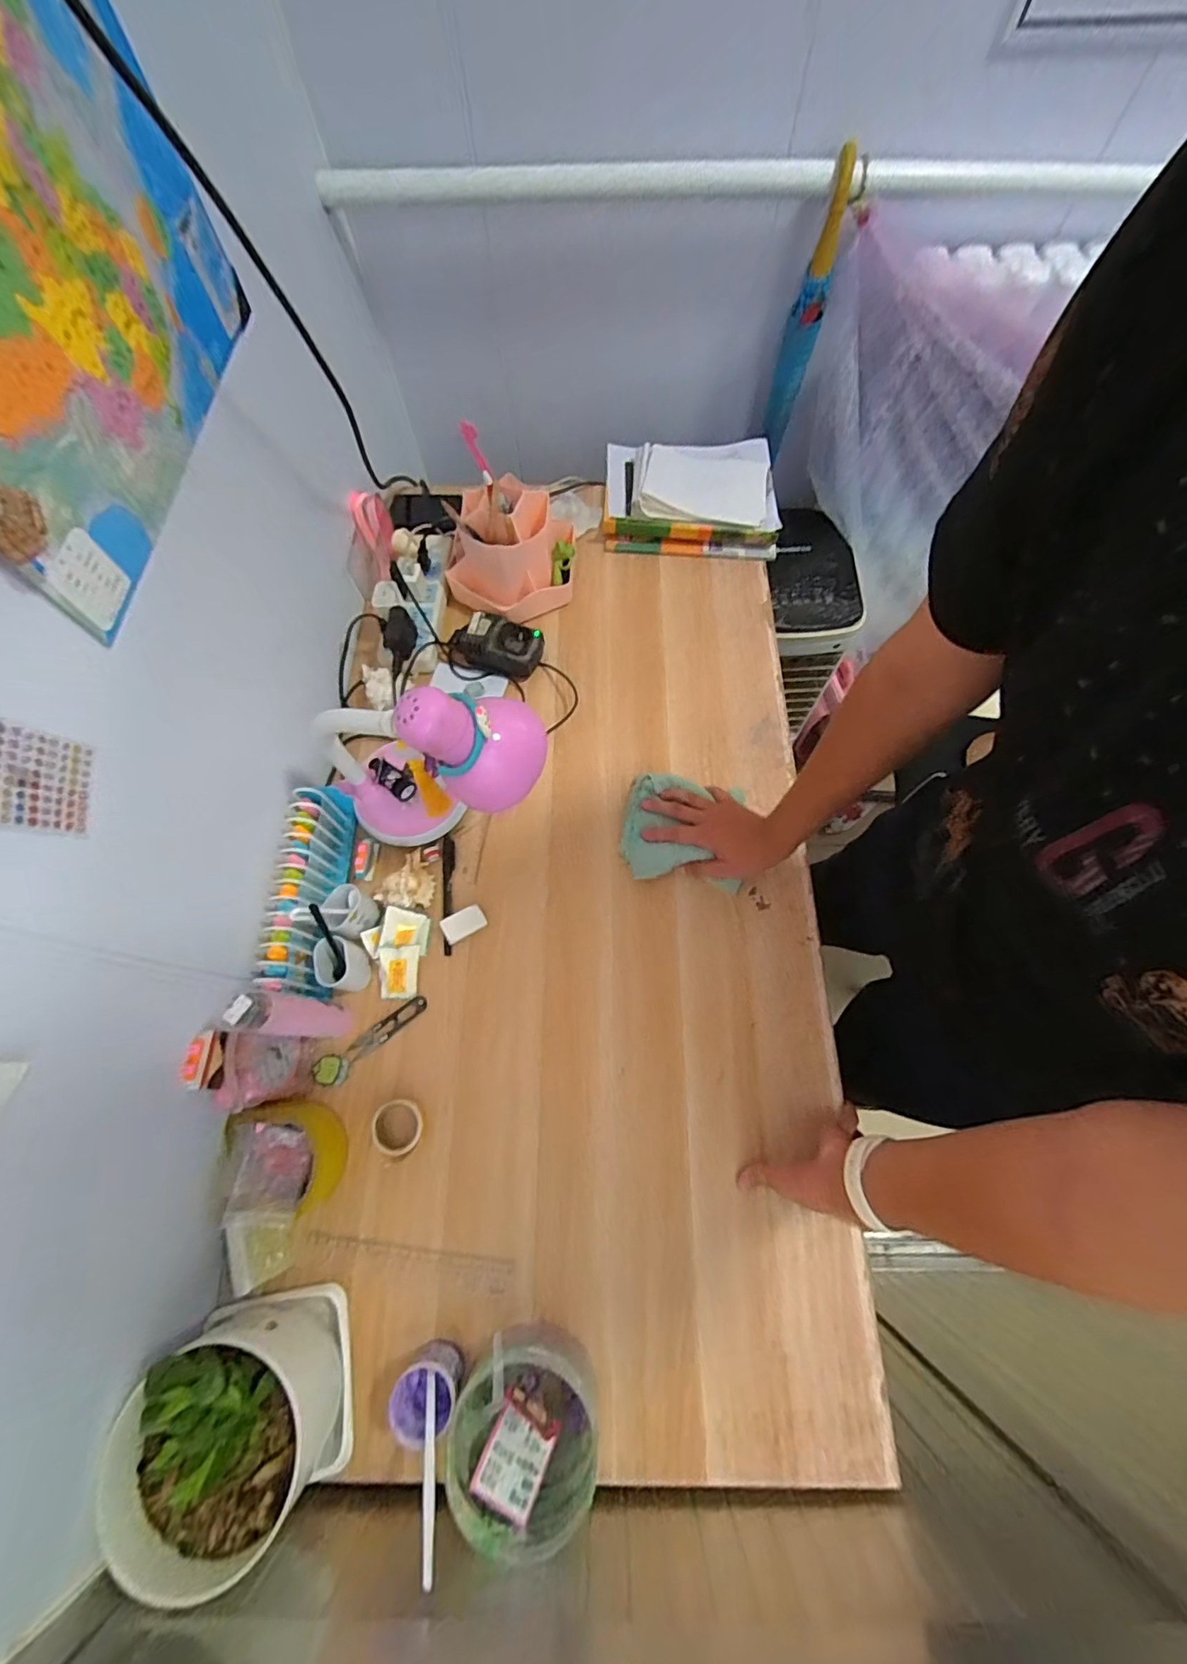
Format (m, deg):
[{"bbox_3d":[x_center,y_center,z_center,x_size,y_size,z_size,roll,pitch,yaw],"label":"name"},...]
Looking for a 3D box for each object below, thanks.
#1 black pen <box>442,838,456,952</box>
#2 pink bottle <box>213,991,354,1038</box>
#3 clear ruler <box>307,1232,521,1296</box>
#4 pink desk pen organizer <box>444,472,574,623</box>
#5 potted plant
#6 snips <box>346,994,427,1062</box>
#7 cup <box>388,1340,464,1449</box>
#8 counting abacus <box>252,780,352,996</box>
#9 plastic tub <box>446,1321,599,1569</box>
[{"bbox_3d":[-0.169,0.072,0.646,0.015,0.009,0.142,-6,68,-2],"label":"black pen"},{"bbox_3d":[-0.276,0.170,0.510,0.029,0.189,0.033,7,68,4],"label":"pink bottle"},{"bbox_3d":[-0.175,0.408,0.521,0.197,0.005,0.029,7,68,4],"label":"clear ruler"},{"bbox_3d":[-0.115,-0.388,0.761,0.179,0.128,0.148,-7,68,-2],"label":"pink desk pen organizer"},{"bbox_3d":[-0.278,0.457,0.423,0.147,0.140,0.136,-8,68,-2],"label":"potted plant"},{"bbox_3d":[-0.223,0.212,0.599,0.093,0.007,0.022,-36,72,-12],"label":"snips"},{"bbox_3d":[-0.141,0.473,0.468,0.049,0.043,0.060,35,73,14],"label":"cup"},{"bbox_3d":[-0.315,0.061,0.612,0.054,0.083,0.230,-3,68,0],"label":"counting abacus"},{"bbox_3d":[-0.058,0.486,0.449,0.109,0.063,0.118,0,68,1],"label":"plastic tub"}]

